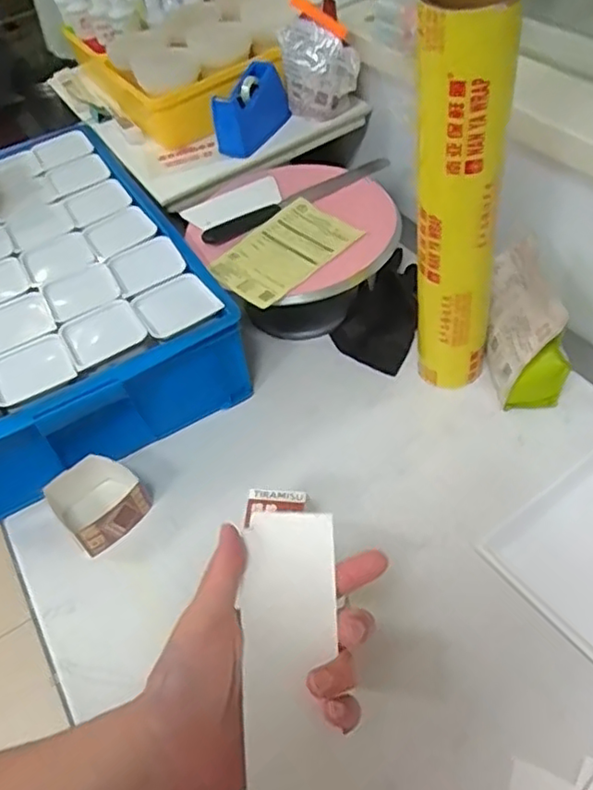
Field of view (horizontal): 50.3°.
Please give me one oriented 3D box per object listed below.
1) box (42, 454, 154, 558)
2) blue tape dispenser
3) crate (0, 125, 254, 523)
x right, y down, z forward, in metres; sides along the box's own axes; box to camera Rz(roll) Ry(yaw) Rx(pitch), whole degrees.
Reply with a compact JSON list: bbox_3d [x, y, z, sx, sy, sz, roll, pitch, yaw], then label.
[{"bbox_3d":[-0.240,0.129,0.774,0.099,0.062,0.095,-40,55,-21],"label":"box"},{"bbox_3d":[-0.069,-0.450,1.001,0.053,0.099,0.139,20,57,25],"label":"blue tape dispenser"},{"bbox_3d":[-0.385,-0.144,0.943,0.428,0.159,0.615,-29,51,-14],"label":"crate"}]

